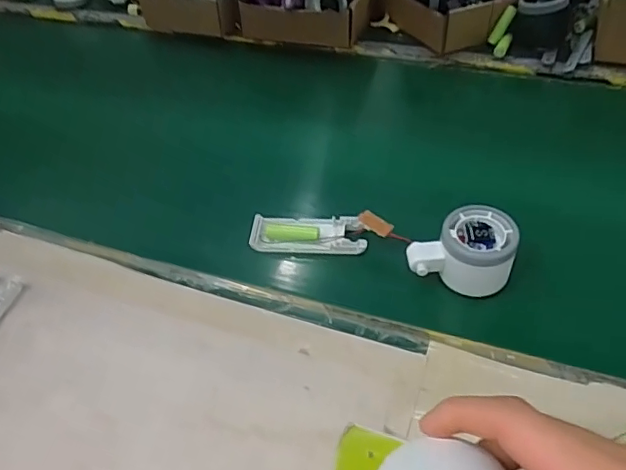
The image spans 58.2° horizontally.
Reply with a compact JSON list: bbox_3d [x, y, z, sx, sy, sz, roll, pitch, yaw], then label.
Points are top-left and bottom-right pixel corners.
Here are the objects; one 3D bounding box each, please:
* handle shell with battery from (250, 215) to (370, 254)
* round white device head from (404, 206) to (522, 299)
[{"bbox_3d":[-0.004,-0.001,0.517,0.103,0.012,0.039,1,46,7],"label":"handle shell with battery"},{"bbox_3d":[0.123,0.013,0.465,0.086,0.052,0.053,1,46,7],"label":"round white device head"}]

